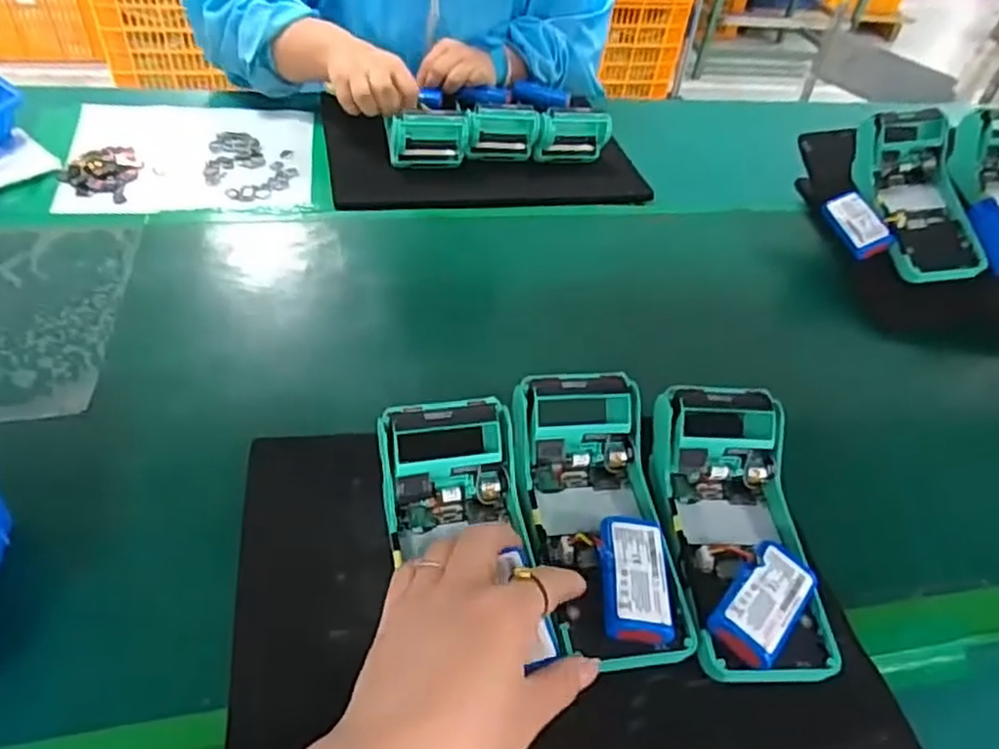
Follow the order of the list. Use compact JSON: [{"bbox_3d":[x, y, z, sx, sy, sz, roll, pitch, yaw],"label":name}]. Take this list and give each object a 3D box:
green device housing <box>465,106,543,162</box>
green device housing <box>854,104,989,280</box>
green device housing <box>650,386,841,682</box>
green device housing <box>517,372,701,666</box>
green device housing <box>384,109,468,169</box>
[{"bbox_3d":[0.002,-0.260,0.758,0.085,0.062,0.034,-9,44,-17],"label":"green device housing"},{"bbox_3d":[0.401,-0.168,0.668,0.085,0.054,0.171,-5,74,-12],"label":"green device housing"},{"bbox_3d":[0.142,0.078,0.410,0.079,0.061,0.176,2,42,-5],"label":"green device housing"},{"bbox_3d":[0.057,0.083,0.407,0.079,0.052,0.167,-4,56,-12],"label":"green device housing"},{"bbox_3d":[-0.077,-0.245,0.729,0.083,0.058,0.040,-7,44,-15],"label":"green device housing"}]

